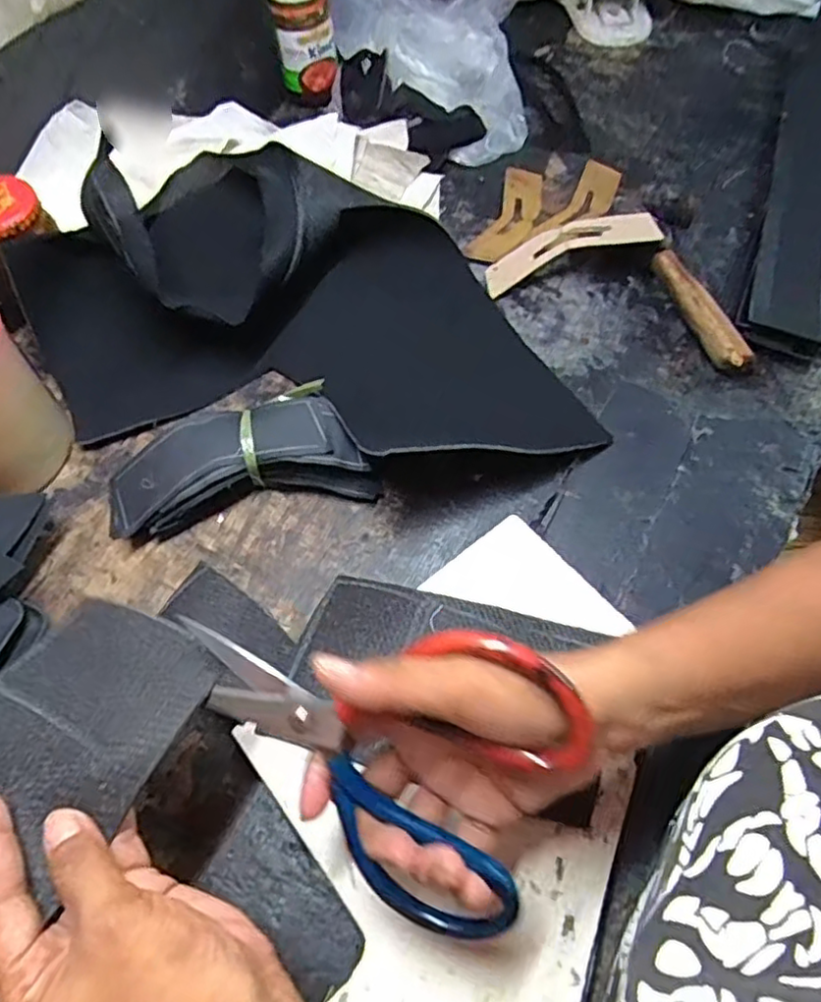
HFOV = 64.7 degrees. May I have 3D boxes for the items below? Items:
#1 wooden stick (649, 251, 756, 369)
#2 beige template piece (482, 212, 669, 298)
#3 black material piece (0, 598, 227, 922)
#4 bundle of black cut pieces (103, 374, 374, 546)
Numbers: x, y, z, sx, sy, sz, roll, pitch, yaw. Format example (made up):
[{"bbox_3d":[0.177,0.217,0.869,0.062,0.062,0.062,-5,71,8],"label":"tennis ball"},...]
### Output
[{"bbox_3d":[0.233,-0.154,0.522,0.026,0.027,0.117,-17,61,-7],"label":"wooden stick"},{"bbox_3d":[0.134,-0.219,0.555,0.143,0.014,0.052,-15,68,14],"label":"beige template piece"},{"bbox_3d":[-0.162,0.106,0.300,0.100,0.034,0.125,25,65,16],"label":"black material piece"},{"bbox_3d":[-0.122,-0.028,0.461,0.176,0.036,0.078,-11,61,-3],"label":"bundle of black cut pieces"}]

